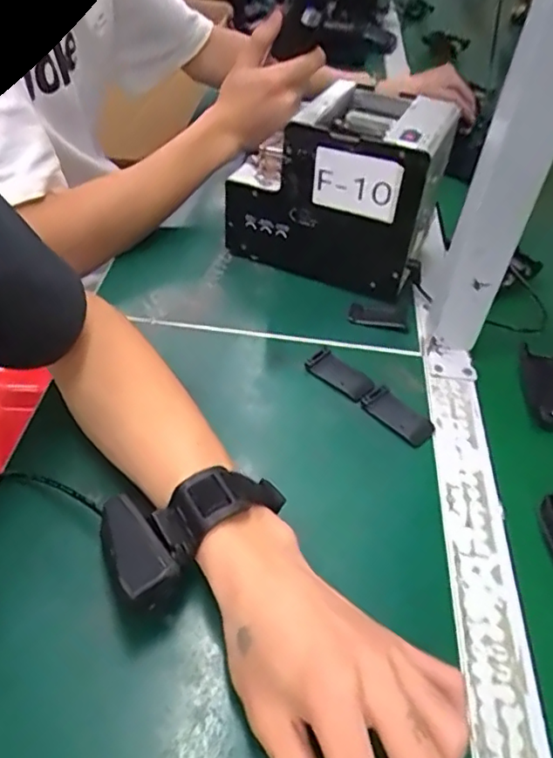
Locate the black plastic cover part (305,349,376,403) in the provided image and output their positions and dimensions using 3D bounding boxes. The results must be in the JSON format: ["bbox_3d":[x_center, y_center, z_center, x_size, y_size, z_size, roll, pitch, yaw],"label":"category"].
[{"bbox_3d":[0.052,-0.004,0.489,0.060,0.004,0.033,35,51,27],"label":"black plastic cover part"}]

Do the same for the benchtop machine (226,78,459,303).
[{"bbox_3d":[0.062,-0.181,0.569,0.187,0.151,0.126,25,47,19],"label":"benchtop machine"}]

